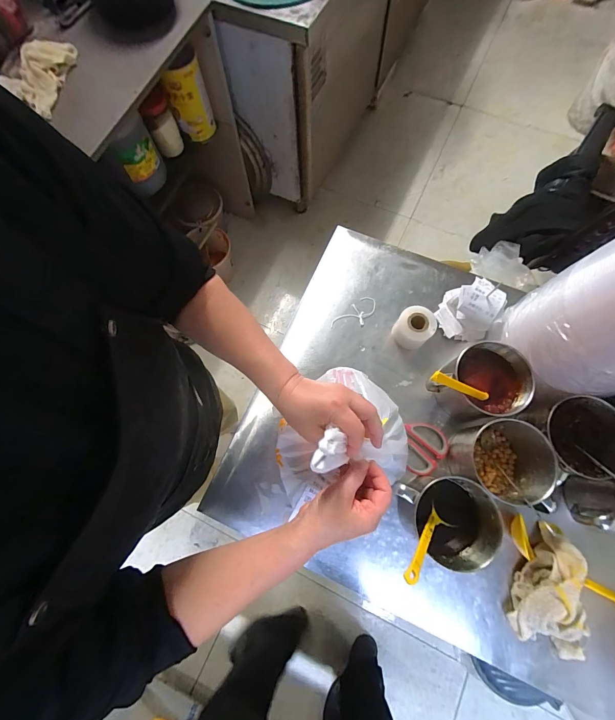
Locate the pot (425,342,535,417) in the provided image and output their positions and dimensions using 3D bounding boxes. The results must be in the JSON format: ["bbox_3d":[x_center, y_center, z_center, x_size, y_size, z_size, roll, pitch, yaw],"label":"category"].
[{"bbox_3d":[0.269,0.043,0.523,0.111,0.119,0.110,0,74,1],"label":"pot"}]

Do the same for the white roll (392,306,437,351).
[{"bbox_3d":[0.189,-0.057,0.588,0.061,0.054,0.060,0,74,1],"label":"white roll"}]

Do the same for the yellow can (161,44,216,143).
[{"bbox_3d":[-0.374,-0.839,1.056,0.115,0.217,0.101,-5,74,0],"label":"yellow can"}]

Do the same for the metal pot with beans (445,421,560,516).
[{"bbox_3d":[0.290,0.150,0.495,0.116,0.103,0.106,20,75,7],"label":"metal pot with beans"}]

